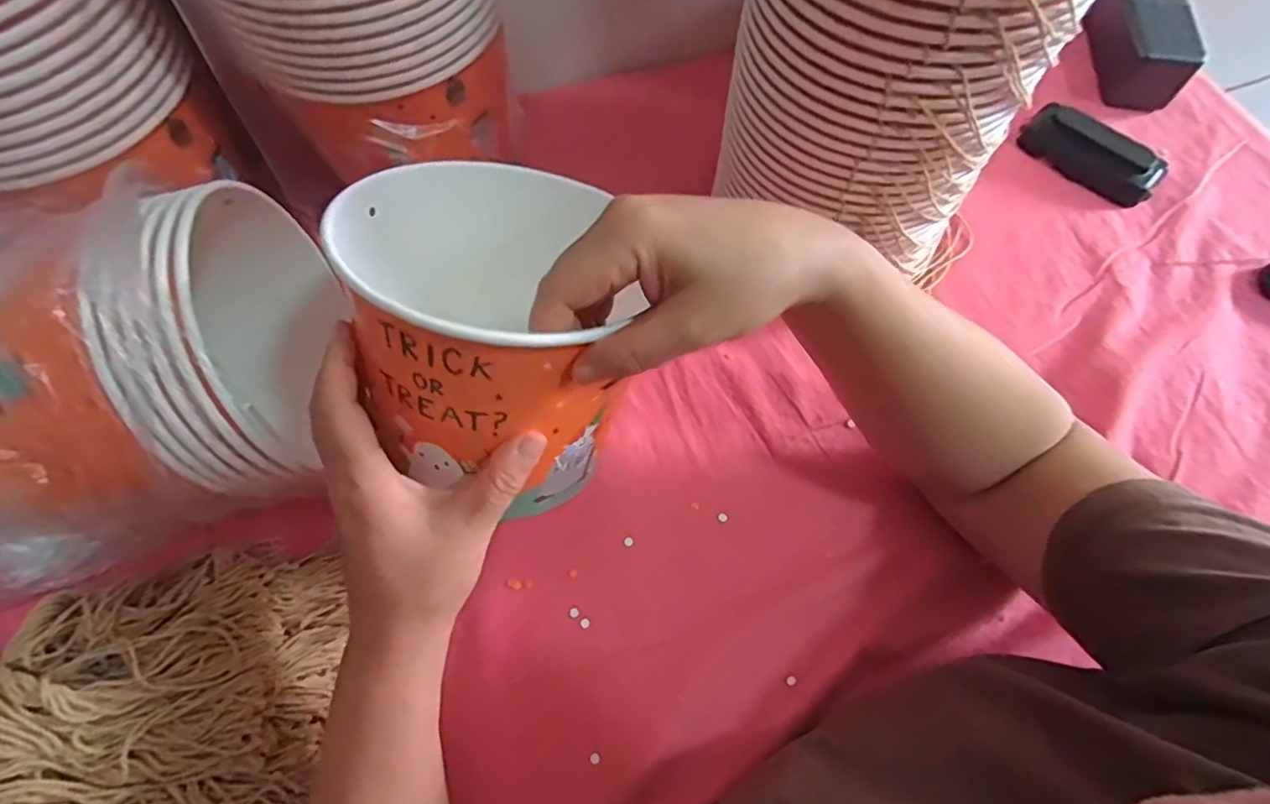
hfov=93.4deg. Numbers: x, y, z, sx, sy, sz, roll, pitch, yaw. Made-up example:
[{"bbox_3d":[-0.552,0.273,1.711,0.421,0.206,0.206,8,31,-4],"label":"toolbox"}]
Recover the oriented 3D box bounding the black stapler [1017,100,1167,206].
[{"bbox_3d":[0.364,-0.200,0.475,0.104,0.030,0.043,37,71,16],"label":"black stapler"}]

